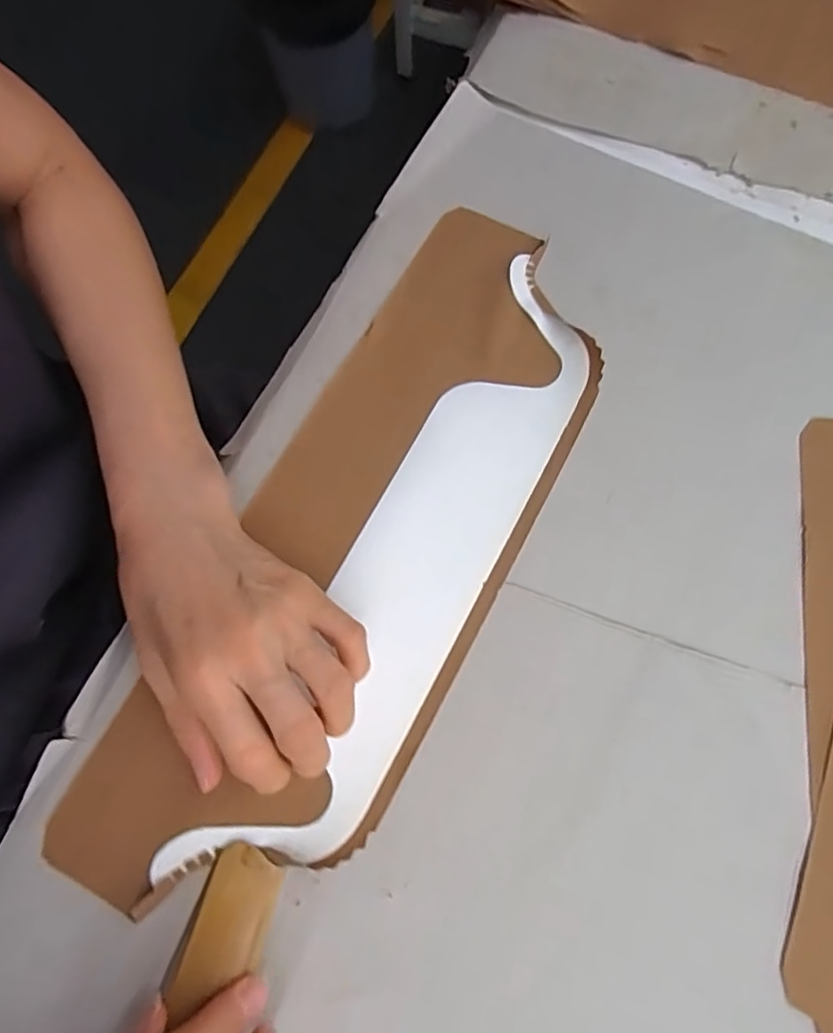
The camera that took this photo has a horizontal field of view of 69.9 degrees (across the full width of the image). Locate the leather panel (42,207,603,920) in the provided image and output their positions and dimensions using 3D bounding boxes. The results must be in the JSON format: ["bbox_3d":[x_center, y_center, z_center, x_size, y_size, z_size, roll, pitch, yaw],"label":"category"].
[{"bbox_3d":[-0.020,0.006,0.314,0.136,0.010,0.397,26,75,9],"label":"leather panel"}]

